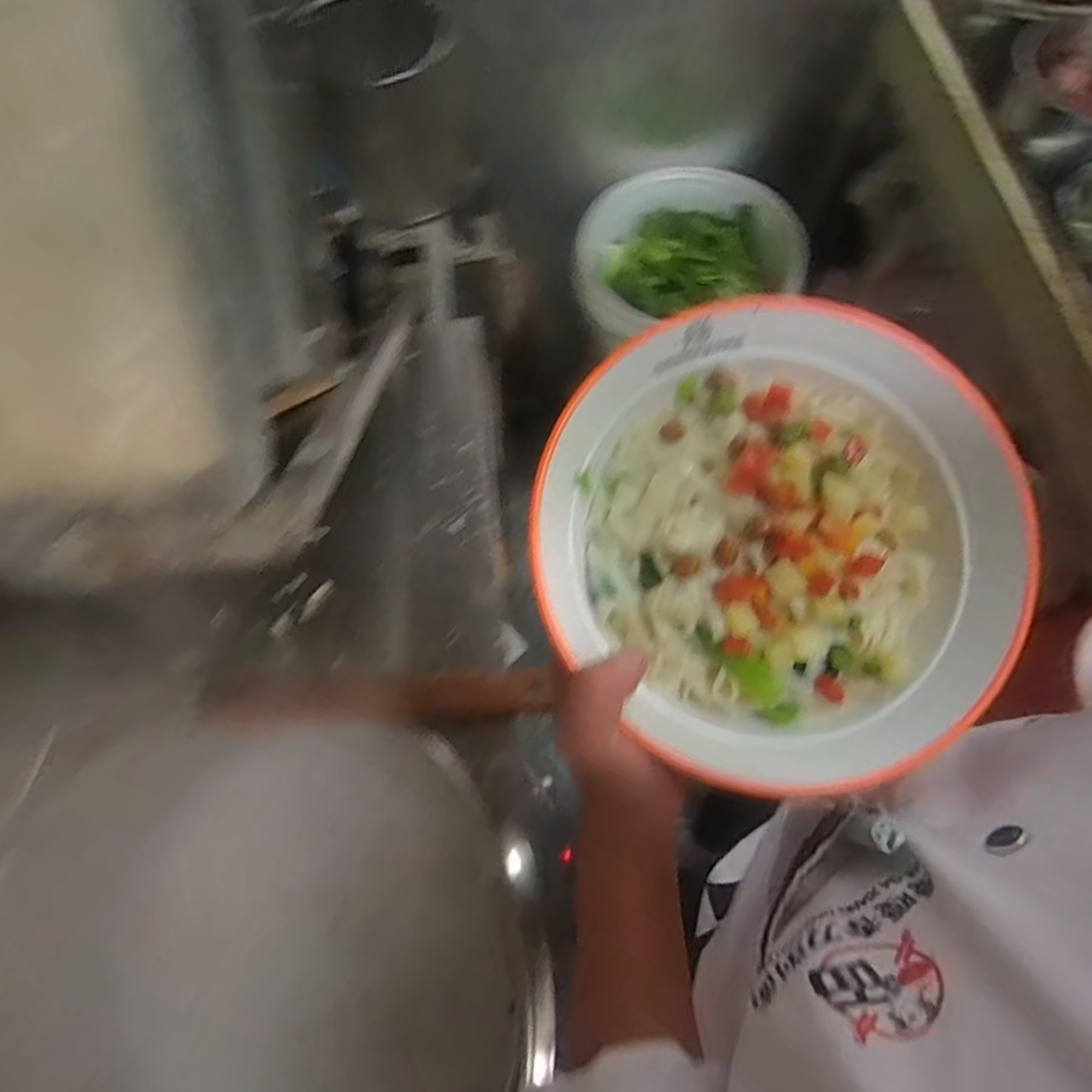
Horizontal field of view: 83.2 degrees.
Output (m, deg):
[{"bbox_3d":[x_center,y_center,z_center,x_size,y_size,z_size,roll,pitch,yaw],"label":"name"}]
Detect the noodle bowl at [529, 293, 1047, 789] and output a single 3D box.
[{"bbox_3d":[0.111,-0.003,0.309,0.224,0.074,0.224,0,86,2],"label":"noodle bowl"}]

